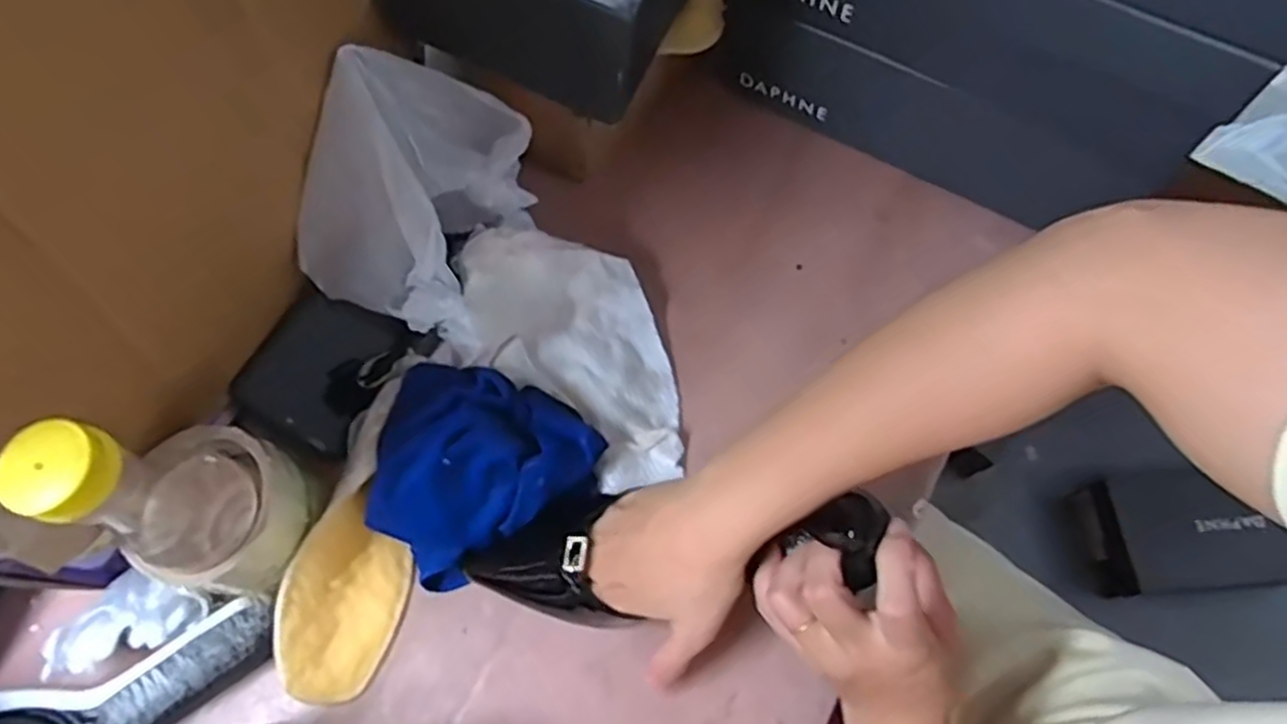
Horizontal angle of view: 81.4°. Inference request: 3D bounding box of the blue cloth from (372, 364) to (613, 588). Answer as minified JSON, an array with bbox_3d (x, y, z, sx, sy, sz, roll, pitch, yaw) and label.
[{"bbox_3d":[-0.108,0.056,0.460,0.135,0.058,0.126,-38,72,-12],"label":"blue cloth"}]

